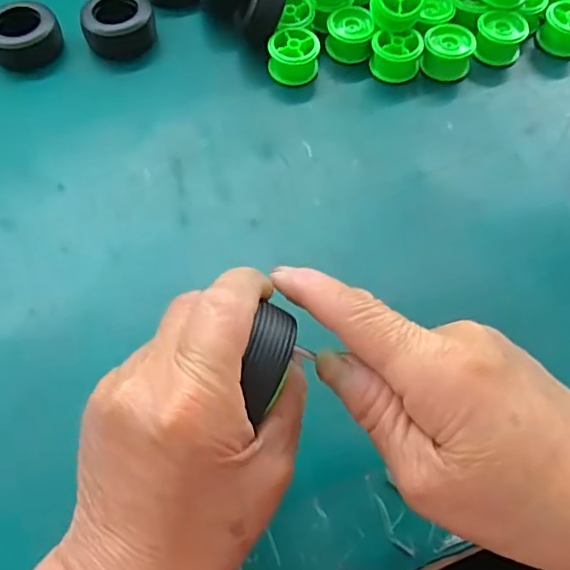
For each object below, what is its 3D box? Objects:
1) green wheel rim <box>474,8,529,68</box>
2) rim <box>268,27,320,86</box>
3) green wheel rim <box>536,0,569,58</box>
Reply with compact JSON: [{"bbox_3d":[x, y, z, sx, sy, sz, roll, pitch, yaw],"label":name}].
[{"bbox_3d":[0.147,-0.169,0.413,0.033,0.028,0.030,0,60,0],"label":"green wheel rim"},{"bbox_3d":[0.006,-0.156,0.407,0.033,0.025,0.030,1,60,1],"label":"rim"},{"bbox_3d":[0.197,-0.179,0.420,0.032,0.025,0.028,33,65,18],"label":"green wheel rim"}]

